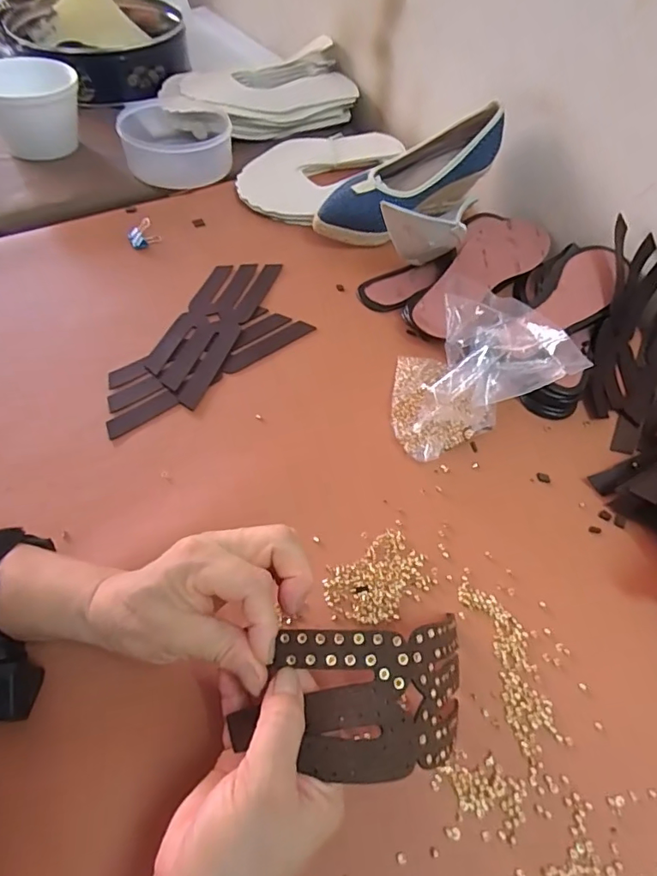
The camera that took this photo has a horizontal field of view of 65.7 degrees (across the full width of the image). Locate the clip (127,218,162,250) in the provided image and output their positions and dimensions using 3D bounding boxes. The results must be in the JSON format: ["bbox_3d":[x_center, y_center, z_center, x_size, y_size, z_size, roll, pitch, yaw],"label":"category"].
[{"bbox_3d":[-0.213,-0.235,0.585,0.035,0.025,0.020,-22,59,-17],"label":"clip"}]

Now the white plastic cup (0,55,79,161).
[{"bbox_3d":[-0.389,-0.433,0.671,0.125,0.089,0.131,-17,57,-14],"label":"white plastic cup"}]

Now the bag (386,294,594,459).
[{"bbox_3d":[0.116,-0.063,0.442,0.123,0.094,0.126,-9,56,-9],"label":"bag"}]

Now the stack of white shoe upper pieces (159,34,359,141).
[{"bbox_3d":[-0.103,-0.511,0.759,0.283,0.054,0.136,-18,58,-15],"label":"stack of white shoe upper pieces"}]

